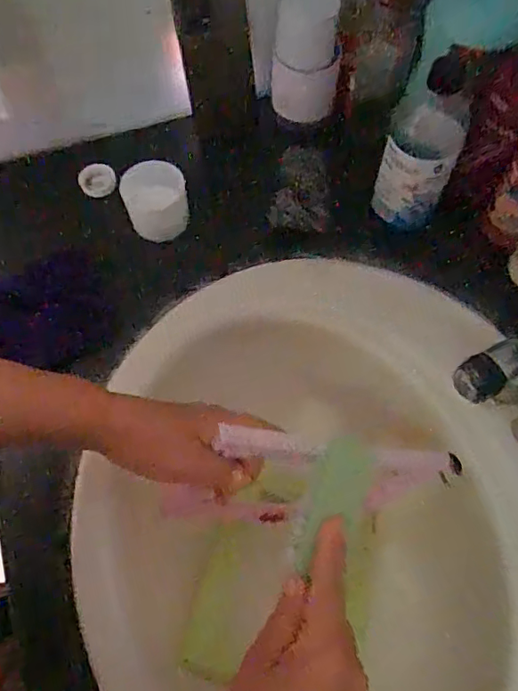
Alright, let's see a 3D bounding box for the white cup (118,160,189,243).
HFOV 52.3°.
[{"bbox_3d":[-0.108,-0.151,0.552,0.065,0.055,0.057,-18,66,-8],"label":"white cup"}]

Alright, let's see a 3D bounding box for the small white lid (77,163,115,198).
[{"bbox_3d":[-0.183,-0.186,0.597,0.040,0.005,0.037,1,83,-12],"label":"small white lid"}]

